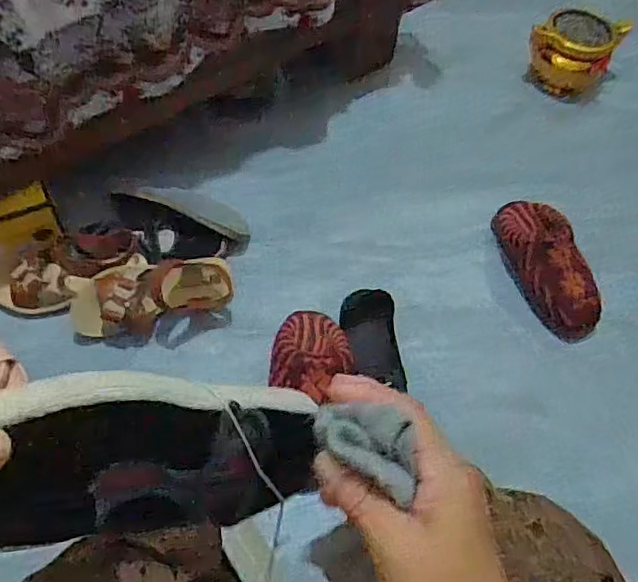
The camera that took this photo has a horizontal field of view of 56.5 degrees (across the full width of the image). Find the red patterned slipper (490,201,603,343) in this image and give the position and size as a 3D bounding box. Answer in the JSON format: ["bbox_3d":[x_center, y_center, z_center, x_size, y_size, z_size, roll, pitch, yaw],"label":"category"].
[{"bbox_3d":[0.356,-0.047,0.926,0.081,0.084,0.248,-17,62,-14],"label":"red patterned slipper"}]

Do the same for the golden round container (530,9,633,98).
[{"bbox_3d":[0.519,-0.485,1.238,0.165,0.160,0.118,33,62,14],"label":"golden round container"}]

